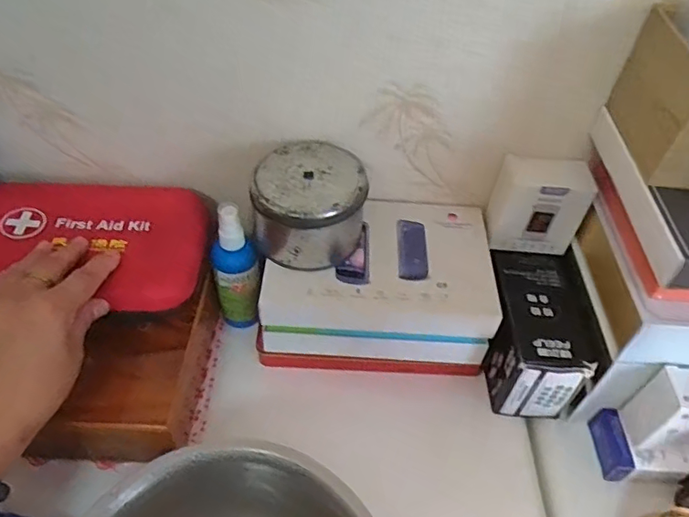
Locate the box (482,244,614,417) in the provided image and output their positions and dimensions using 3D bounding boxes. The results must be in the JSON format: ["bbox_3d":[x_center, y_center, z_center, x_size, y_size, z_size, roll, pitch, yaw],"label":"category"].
[{"bbox_3d":[0.166,0.063,0.483,0.082,0.088,0.122,2,48,-2],"label":"box"}]

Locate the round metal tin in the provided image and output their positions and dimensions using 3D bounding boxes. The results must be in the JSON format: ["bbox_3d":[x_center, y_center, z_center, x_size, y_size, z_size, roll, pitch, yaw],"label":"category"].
[{"bbox_3d":[-0.028,-0.042,0.452,0.087,0.069,0.085,2,48,-2],"label":"round metal tin"}]

